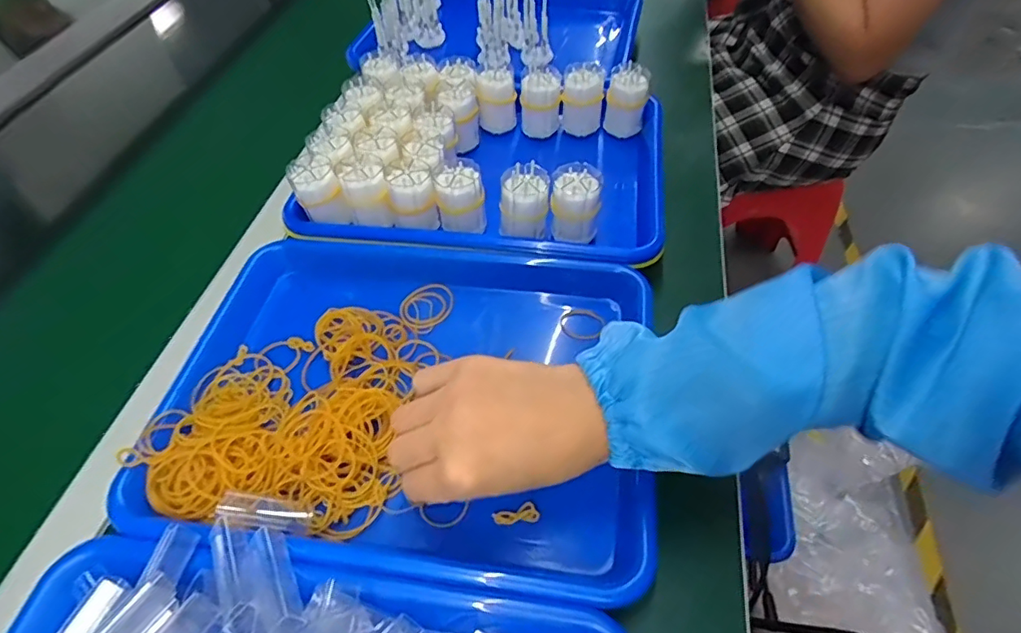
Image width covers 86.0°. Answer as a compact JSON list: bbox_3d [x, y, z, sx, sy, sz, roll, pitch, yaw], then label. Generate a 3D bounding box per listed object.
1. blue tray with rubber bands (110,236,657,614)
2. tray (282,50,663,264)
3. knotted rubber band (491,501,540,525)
[{"bbox_3d":[-0.073,0.055,0.400,0.338,0.050,0.248,6,54,4],"label":"blue tray with rubber bands"},{"bbox_3d":[-0.019,-0.154,0.505,0.315,0.058,0.223,6,52,7],"label":"tray"},{"bbox_3d":[0.004,0.124,0.339,0.028,0.004,0.011,-13,52,-8],"label":"knotted rubber band"}]

